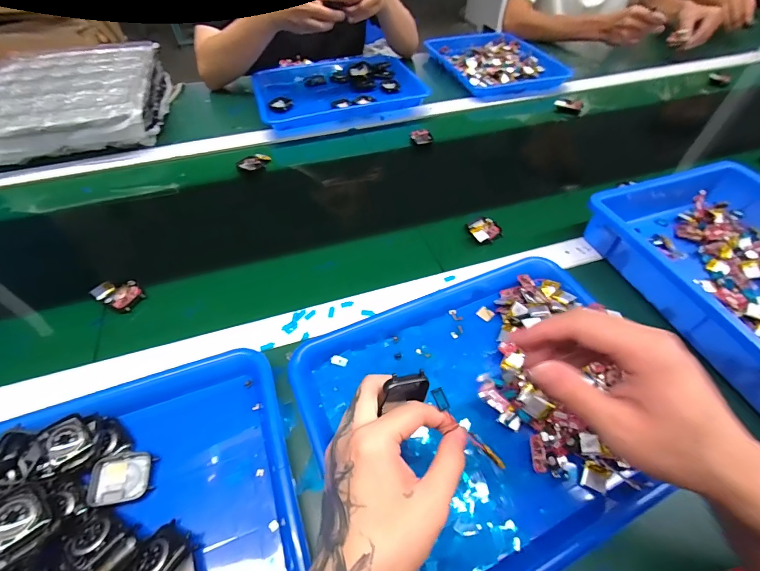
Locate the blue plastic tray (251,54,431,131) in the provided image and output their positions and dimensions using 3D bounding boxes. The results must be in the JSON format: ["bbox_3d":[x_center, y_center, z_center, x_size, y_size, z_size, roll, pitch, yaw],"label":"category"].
[{"bbox_3d":[-0.090,-0.418,0.760,0.338,0.042,0.243,-14,53,-11],"label":"blue plastic tray"}]

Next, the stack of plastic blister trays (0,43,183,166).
[{"bbox_3d":[-0.569,-0.340,0.678,0.295,0.104,0.307,-10,52,-8],"label":"stack of plastic blister trays"}]

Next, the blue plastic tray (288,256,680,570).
[{"bbox_3d":[0.104,0.105,0.337,0.318,0.033,0.258,-20,54,-15],"label":"blue plastic tray"}]

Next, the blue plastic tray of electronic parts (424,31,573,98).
[{"bbox_3d":[0.270,-0.551,0.880,0.239,0.049,0.330,-14,53,-11],"label":"blue plastic tray of electronic parts"}]

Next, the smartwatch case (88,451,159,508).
[{"bbox_3d":[-0.218,0.163,0.302,0.043,0.019,0.037,-10,52,-7],"label":"smartwatch case"}]

